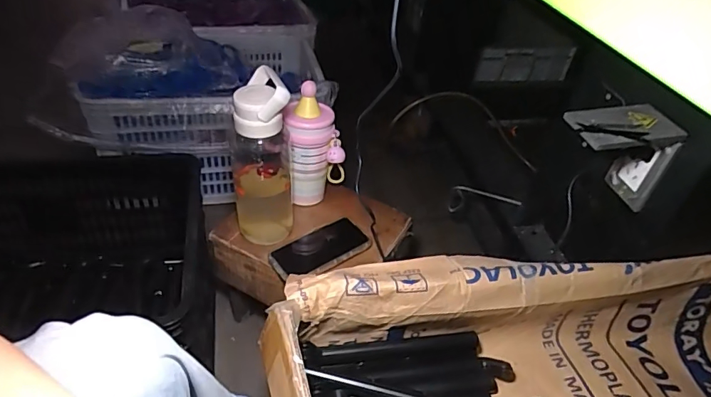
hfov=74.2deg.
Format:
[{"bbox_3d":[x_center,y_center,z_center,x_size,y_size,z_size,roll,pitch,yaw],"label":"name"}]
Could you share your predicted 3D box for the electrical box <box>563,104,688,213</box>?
[{"bbox_3d":[0.325,-0.050,0.605,0.134,0.125,0.072,-2,43,-11],"label":"electrical box"}]

